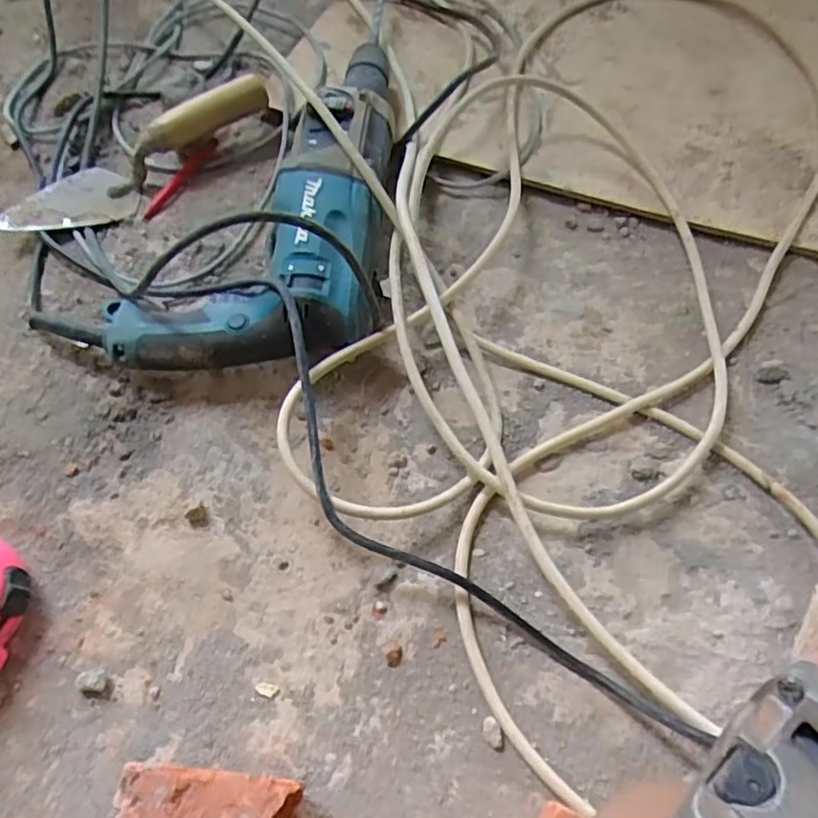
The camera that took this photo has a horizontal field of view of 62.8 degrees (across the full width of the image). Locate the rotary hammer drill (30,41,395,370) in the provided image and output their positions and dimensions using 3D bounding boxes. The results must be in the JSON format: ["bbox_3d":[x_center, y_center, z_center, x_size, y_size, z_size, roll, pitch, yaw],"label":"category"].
[{"bbox_3d":[-0.156,-0.188,0.582,0.279,0.120,0.327,1,60,1],"label":"rotary hammer drill"}]

